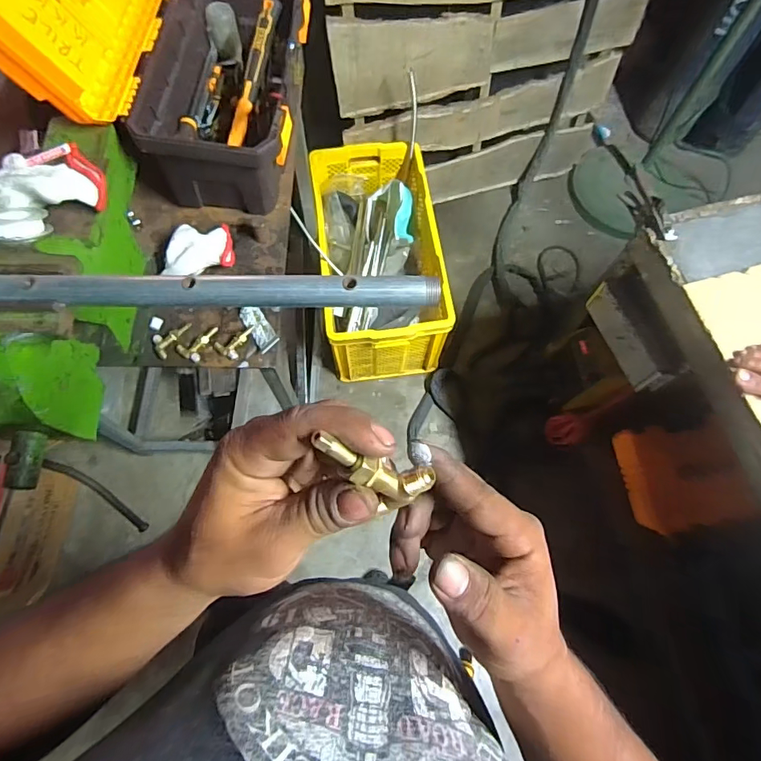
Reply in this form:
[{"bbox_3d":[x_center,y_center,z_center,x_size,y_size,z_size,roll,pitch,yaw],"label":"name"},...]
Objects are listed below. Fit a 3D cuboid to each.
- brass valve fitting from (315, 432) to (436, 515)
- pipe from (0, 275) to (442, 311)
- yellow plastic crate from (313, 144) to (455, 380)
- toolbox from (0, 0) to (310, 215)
[{"bbox_3d":[-0.004,0.041,0.208,0.058,0.016,0.022,31,69,-27],"label":"brass valve fitting"},{"bbox_3d":[-0.358,-0.089,0.472,0.847,0.026,0.034,-1,70,-1],"label":"pipe"},{"bbox_3d":[-0.006,-0.367,1.508,0.337,0.348,0.661,-7,71,-3],"label":"yellow plastic crate"},{"bbox_3d":[-0.302,-0.540,0.709,0.342,0.312,0.428,5,70,1],"label":"toolbox"}]

